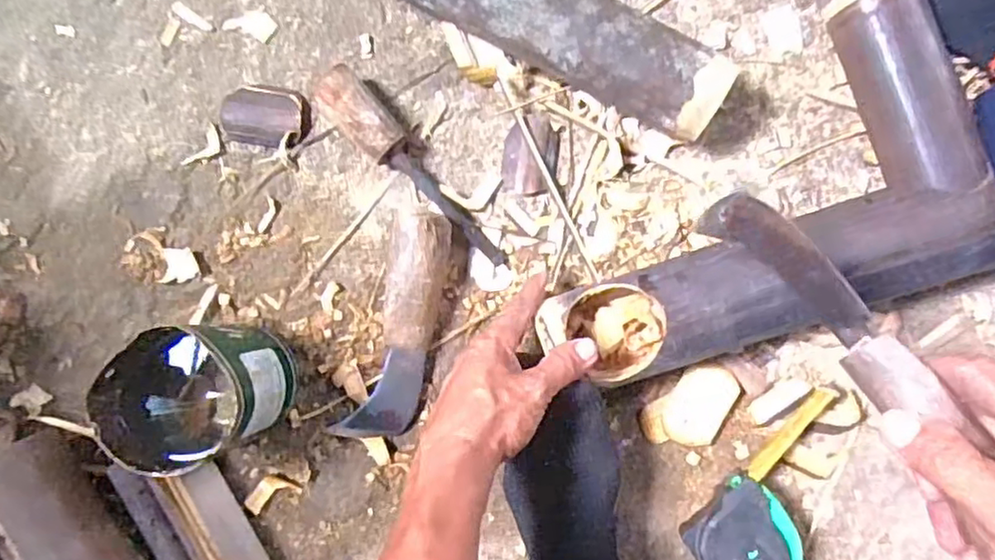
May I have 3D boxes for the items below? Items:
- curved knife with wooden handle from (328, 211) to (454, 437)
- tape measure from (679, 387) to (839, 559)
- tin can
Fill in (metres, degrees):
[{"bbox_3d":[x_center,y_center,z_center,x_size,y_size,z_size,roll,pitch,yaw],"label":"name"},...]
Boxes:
[{"bbox_3d":[-0.079,0.039,0.534,0.053,0.030,0.195,15,100,4],"label":"curved knife with wooden handle"},{"bbox_3d":[0.224,0.169,0.506,0.085,0.039,0.168,40,89,4],"label":"tape measure"},{"bbox_3d":[-0.224,0.088,0.496,0.107,0.112,0.092,-26,85,1],"label":"tin can"}]

